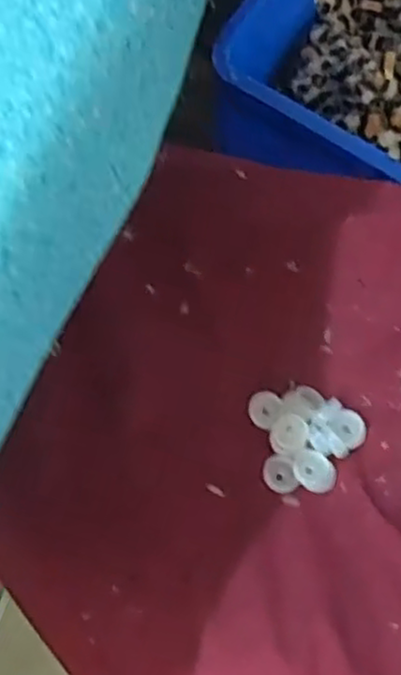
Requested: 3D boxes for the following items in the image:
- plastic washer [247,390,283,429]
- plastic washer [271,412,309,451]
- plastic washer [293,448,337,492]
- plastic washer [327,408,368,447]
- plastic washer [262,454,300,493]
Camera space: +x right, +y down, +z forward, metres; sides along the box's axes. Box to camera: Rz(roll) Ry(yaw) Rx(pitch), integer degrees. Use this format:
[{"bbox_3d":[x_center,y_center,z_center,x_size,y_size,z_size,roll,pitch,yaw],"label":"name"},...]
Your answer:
[{"bbox_3d":[0.031,0.034,0.348,0.015,0.004,0.017,39,77,10],"label":"plastic washer"},{"bbox_3d":[0.043,0.045,0.343,0.017,0.004,0.017,-2,83,18],"label":"plastic washer"},{"bbox_3d":[0.054,0.063,0.339,0.021,0.004,0.018,31,75,8],"label":"plastic washer"},{"bbox_3d":[0.071,0.043,0.343,0.018,0.004,0.019,0,73,-1],"label":"plastic washer"},{"bbox_3d":[0.038,0.065,0.340,0.016,0.004,0.018,-10,74,-4],"label":"plastic washer"}]

